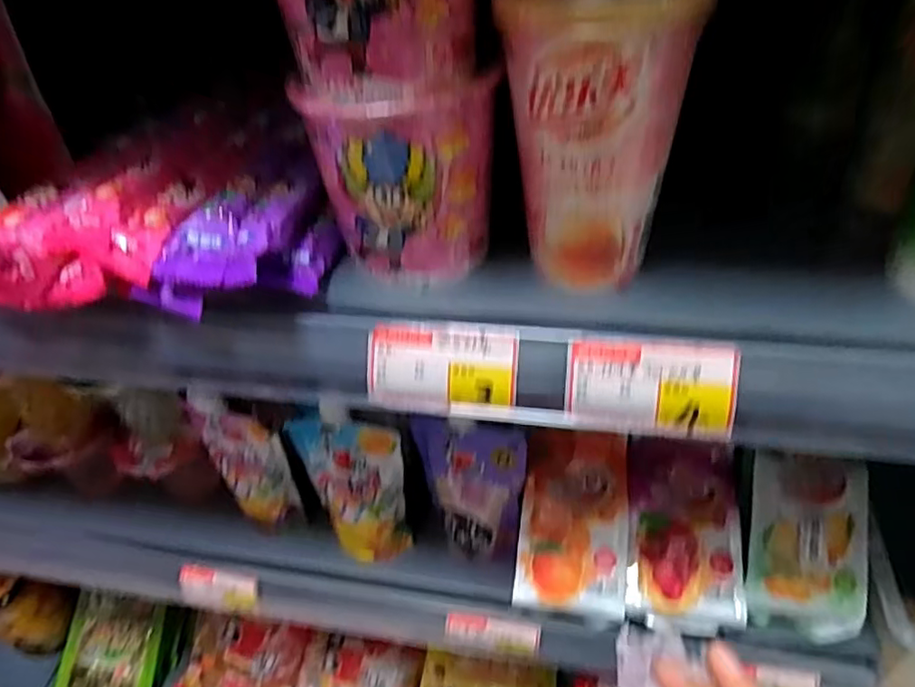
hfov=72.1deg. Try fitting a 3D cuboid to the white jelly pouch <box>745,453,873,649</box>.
[{"bbox_3d":[0.247,0.141,0.448,0.076,0.033,0.125,8,77,10],"label":"white jelly pouch"}]

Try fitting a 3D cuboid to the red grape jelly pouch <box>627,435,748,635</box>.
[{"bbox_3d":[0.166,0.136,0.462,0.077,0.028,0.134,1,66,14],"label":"red grape jelly pouch"}]

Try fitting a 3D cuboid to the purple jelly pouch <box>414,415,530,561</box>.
[{"bbox_3d":[0.008,0.111,0.465,0.079,0.134,0.028,10,45,17],"label":"purple jelly pouch"}]

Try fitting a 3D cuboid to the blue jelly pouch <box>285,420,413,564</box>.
[{"bbox_3d":[-0.073,0.117,0.482,0.079,0.143,0.017,-3,32,11],"label":"blue jelly pouch"}]

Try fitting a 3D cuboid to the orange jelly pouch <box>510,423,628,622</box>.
[{"bbox_3d":[0.087,0.128,0.467,0.076,0.020,0.132,5,68,10],"label":"orange jelly pouch"}]

